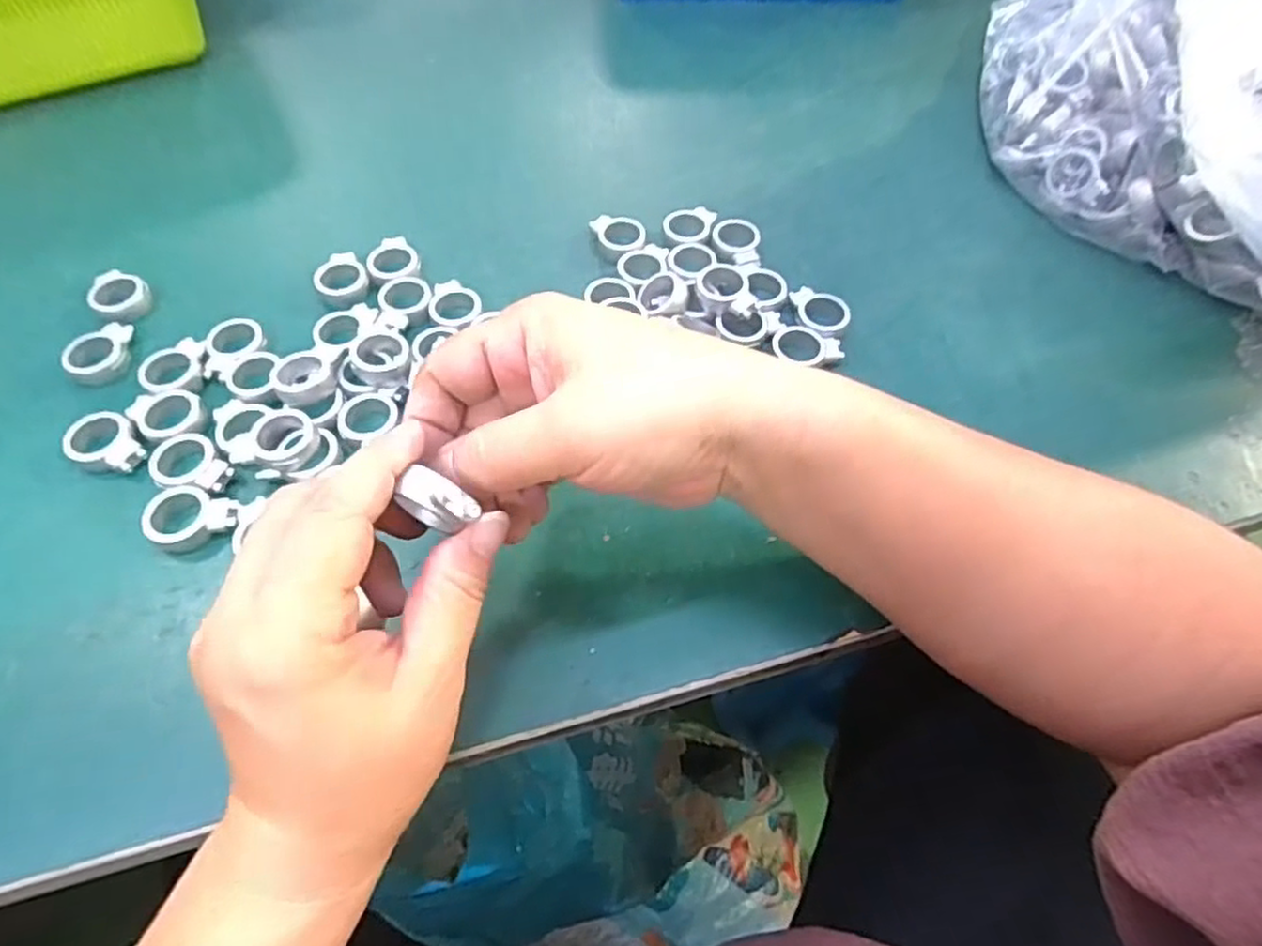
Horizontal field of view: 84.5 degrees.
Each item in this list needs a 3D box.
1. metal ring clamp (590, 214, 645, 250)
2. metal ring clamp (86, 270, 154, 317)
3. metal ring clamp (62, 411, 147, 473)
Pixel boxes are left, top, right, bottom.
[{"bbox_3d":[-0.008,-0.127,0.373,0.031,0.010,0.022,31,64,18],"label":"metal ring clamp"},{"bbox_3d":[-0.258,-0.089,0.350,0.028,0.010,0.024,16,60,10],"label":"metal ring clamp"},{"bbox_3d":[-0.226,-0.013,0.299,0.034,0.010,0.025,33,64,19],"label":"metal ring clamp"}]

